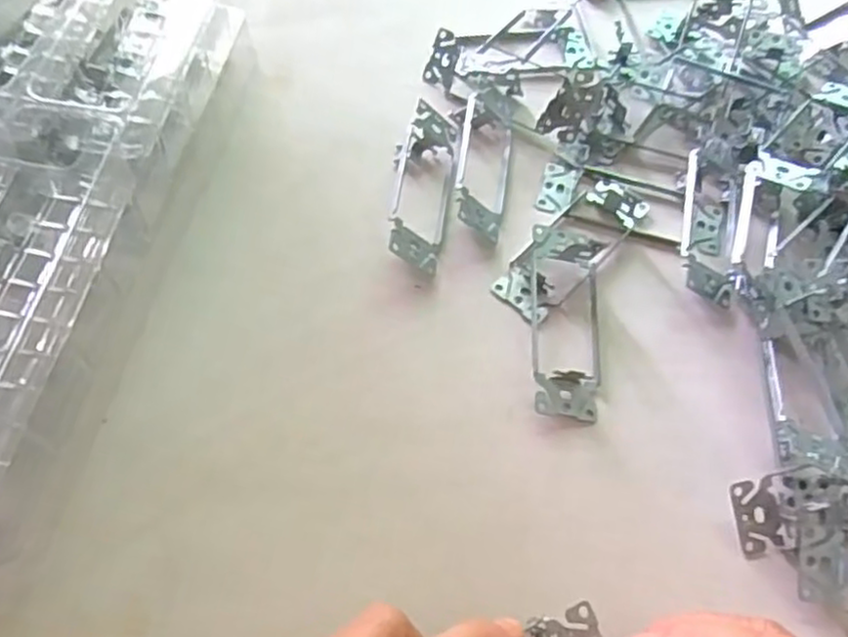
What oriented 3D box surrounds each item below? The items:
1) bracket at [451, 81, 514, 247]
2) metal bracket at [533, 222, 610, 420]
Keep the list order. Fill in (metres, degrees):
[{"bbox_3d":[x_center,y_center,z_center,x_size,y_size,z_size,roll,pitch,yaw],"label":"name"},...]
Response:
[{"bbox_3d":[0.034,-0.096,0.407,0.034,0.025,0.111,7,62,-1],"label":"bracket"},{"bbox_3d":[0.074,-0.002,0.360,0.038,0.025,0.102,7,62,-1],"label":"metal bracket"}]

